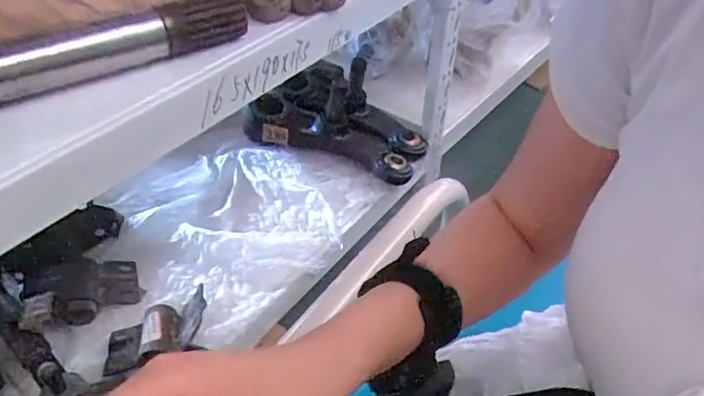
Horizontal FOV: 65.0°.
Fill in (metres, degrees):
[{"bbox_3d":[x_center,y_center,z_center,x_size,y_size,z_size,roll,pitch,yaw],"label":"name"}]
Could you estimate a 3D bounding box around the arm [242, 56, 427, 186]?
[{"bbox_3d":[-0.018,-0.130,0.938,0.294,0.154,0.162,14,42,-6],"label":"arm"}]

